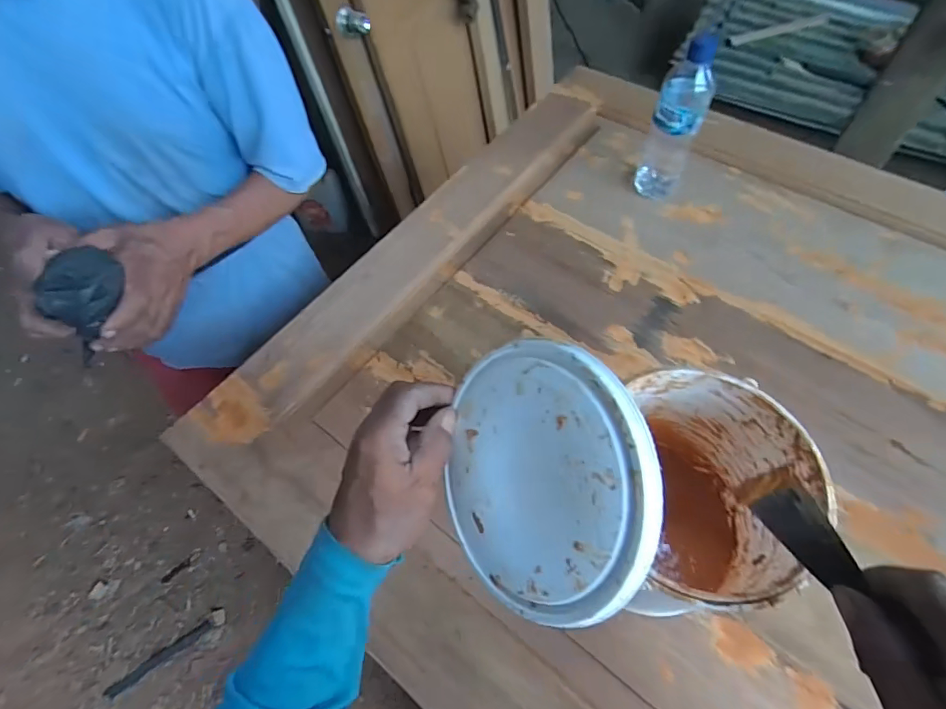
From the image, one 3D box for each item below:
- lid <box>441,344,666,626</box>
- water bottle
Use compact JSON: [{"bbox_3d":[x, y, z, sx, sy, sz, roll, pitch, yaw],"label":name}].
[{"bbox_3d":[0.039,0.077,0.301,0.157,0.009,0.164,-5,84,50],"label":"lid"},{"bbox_3d":[0.294,-0.334,0.691,0.067,0.229,0.075,19,62,14],"label":"water bottle"}]

